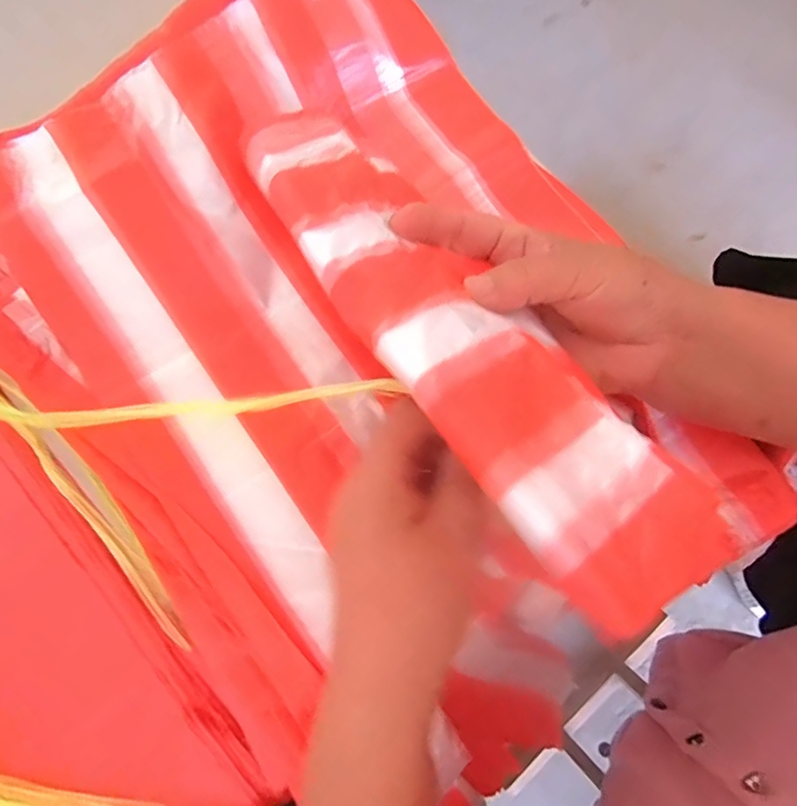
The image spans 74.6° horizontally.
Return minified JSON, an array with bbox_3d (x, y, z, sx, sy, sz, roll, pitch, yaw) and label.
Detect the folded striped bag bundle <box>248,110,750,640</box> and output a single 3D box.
[{"bbox_3d":[0.019,-0.044,0.236,0.078,0.040,0.289,-33,62,-7],"label":"folded striped bag bundle"}]

